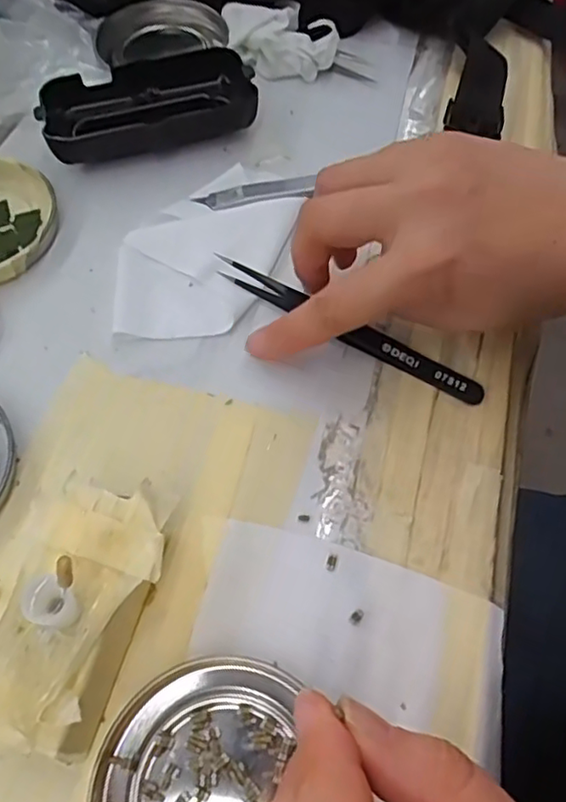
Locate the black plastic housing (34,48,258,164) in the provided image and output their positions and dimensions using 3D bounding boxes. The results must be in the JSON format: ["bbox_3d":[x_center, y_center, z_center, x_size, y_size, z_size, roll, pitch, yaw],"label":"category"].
[{"bbox_3d":[-0.072,-0.156,0.335,0.108,0.024,0.058,-18,63,-9],"label":"black plastic housing"}]

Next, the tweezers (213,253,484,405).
[{"bbox_3d":[0.027,-0.034,0.279,0.133,0.008,0.013,29,66,15],"label":"tweezers"}]

